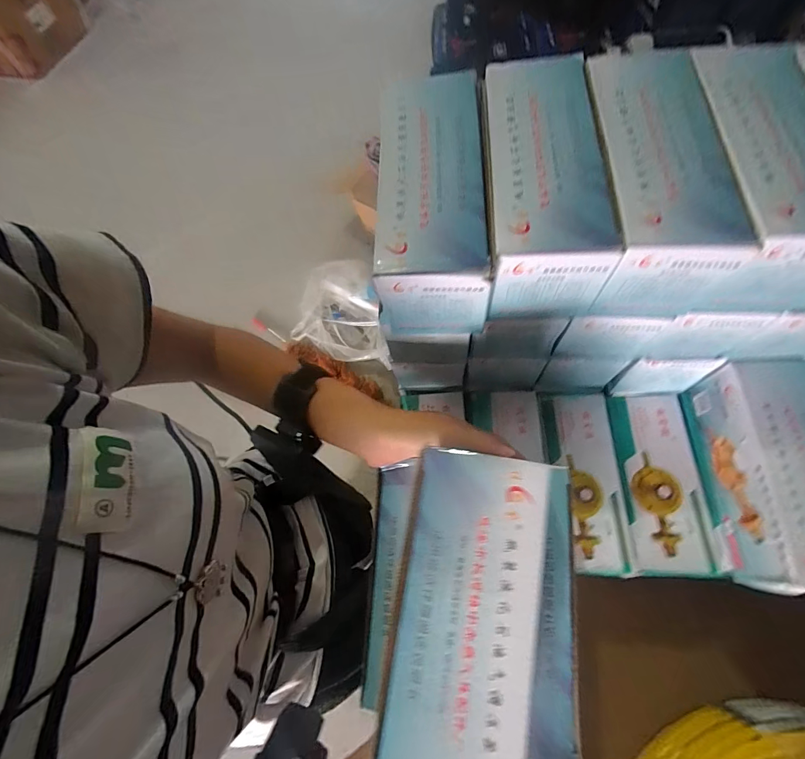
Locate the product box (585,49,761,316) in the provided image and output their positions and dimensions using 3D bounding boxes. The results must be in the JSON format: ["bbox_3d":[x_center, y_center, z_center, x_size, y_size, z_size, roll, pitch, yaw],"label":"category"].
[{"bbox_3d":[0.177,-0.149,0.282,0.082,0.074,0.188,1,66,3],"label":"product box"}]

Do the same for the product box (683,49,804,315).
[{"bbox_3d":[0.251,-0.147,0.278,0.082,0.077,0.179,-1,66,2],"label":"product box"}]

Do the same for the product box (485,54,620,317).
[{"bbox_3d":[0.099,-0.148,0.289,0.080,0.078,0.189,1,66,3],"label":"product box"}]

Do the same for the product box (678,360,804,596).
[{"bbox_3d":[0.339,0.085,0.339,0.080,0.086,0.186,3,66,4],"label":"product box"}]

